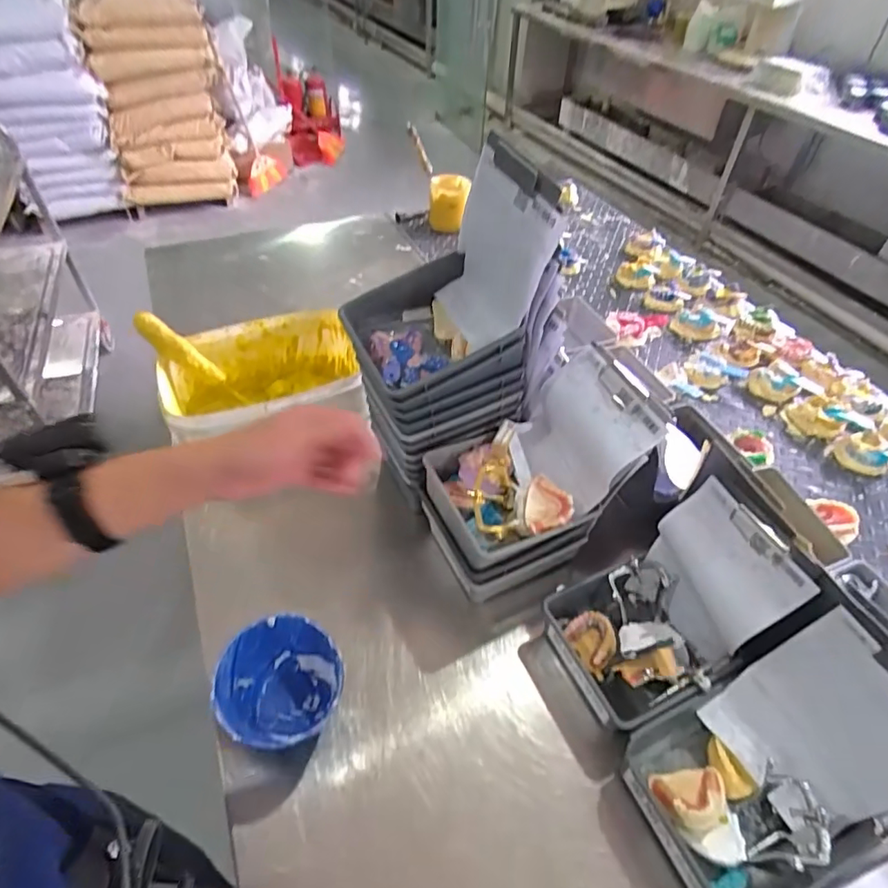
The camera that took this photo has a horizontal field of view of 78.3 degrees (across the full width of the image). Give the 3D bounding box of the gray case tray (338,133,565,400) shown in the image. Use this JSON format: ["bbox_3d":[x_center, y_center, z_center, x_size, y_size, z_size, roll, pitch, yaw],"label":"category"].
[{"bbox_3d":[-0.008,-0.190,0.610,0.198,0.213,0.183,-16,50,-16],"label":"gray case tray"}]

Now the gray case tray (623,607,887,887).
[{"bbox_3d":[0.305,0.295,0.498,0.214,0.202,0.164,-20,50,-19],"label":"gray case tray"}]

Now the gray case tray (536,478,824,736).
[{"bbox_3d":[0.238,0.184,0.605,0.204,0.193,0.158,-19,50,-18],"label":"gray case tray"}]

